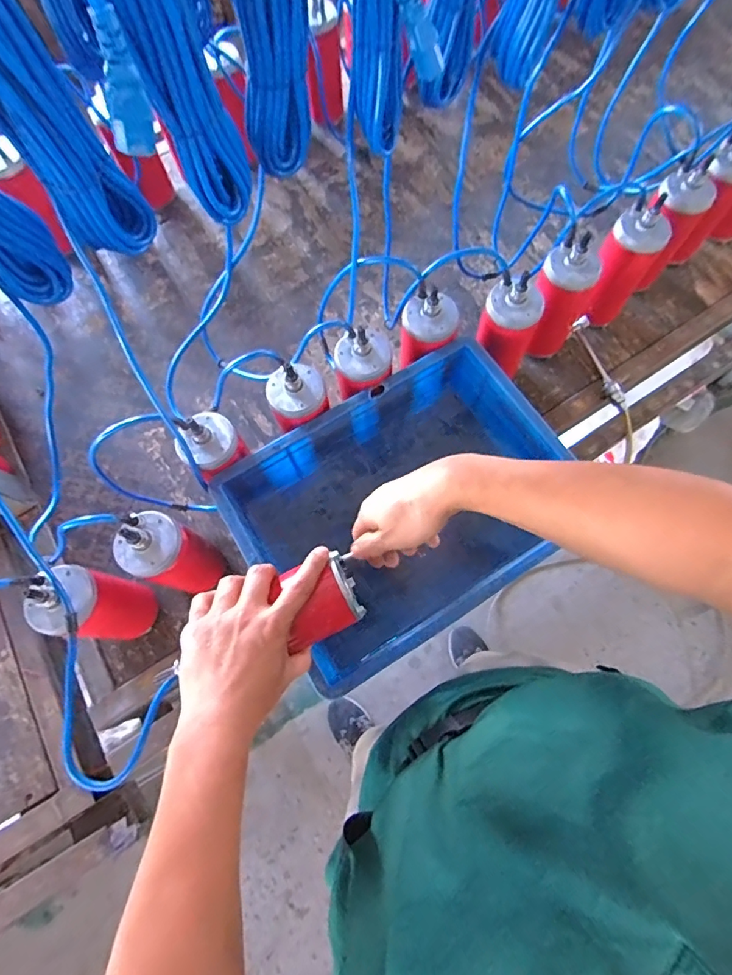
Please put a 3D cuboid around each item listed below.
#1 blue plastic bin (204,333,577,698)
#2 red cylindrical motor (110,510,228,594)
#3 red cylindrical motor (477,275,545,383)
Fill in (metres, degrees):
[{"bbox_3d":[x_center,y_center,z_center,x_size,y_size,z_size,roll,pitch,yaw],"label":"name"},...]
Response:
[{"bbox_3d":[0.051,0.029,0.616,0.394,0.138,0.295,-32,74,-8],"label":"blue plastic bin"},{"bbox_3d":[-0.240,0.088,0.589,0.072,0.204,0.070,-1,72,2],"label":"red cylindrical motor"},{"bbox_3d":[0.199,-0.223,0.668,0.079,0.166,0.062,23,74,10],"label":"red cylindrical motor"}]

